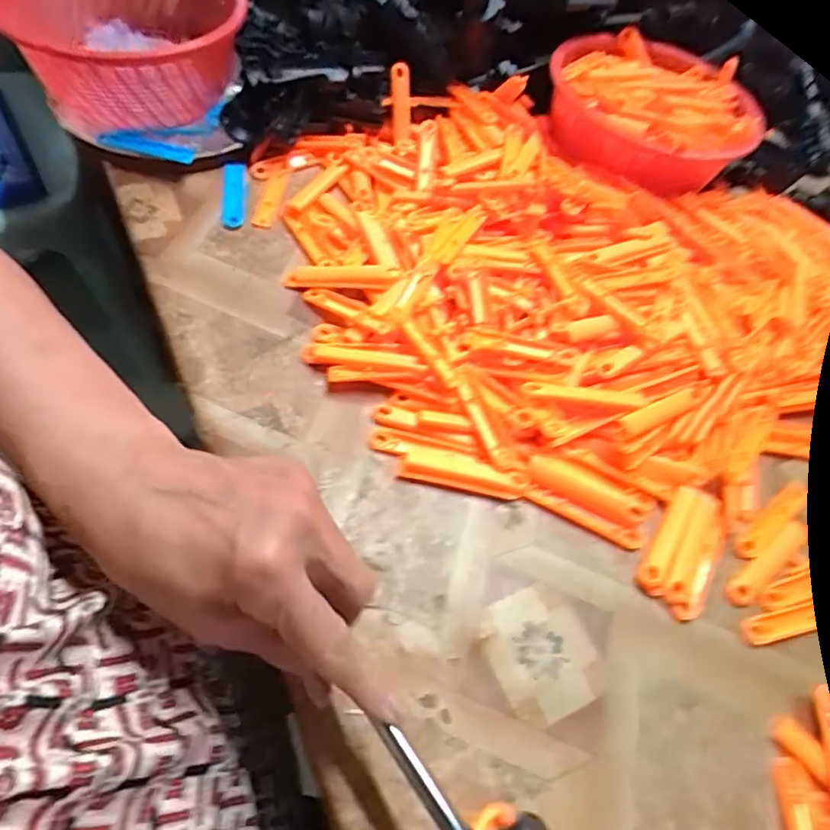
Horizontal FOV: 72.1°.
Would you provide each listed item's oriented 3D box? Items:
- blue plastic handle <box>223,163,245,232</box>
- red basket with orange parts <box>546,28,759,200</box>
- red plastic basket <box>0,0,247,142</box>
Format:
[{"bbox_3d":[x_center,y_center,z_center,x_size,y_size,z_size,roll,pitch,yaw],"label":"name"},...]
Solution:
[{"bbox_3d":[-0.142,-0.174,0.446,0.017,0.006,0.073,-4,57,-8],"label":"blue plastic handle"},{"bbox_3d":[0.204,-0.273,0.502,0.167,0.044,0.180,7,59,0],"label":"red basket with orange parts"},{"bbox_3d":[-0.230,-0.302,0.463,0.163,0.086,0.187,-32,65,-24],"label":"red plastic basket"}]

